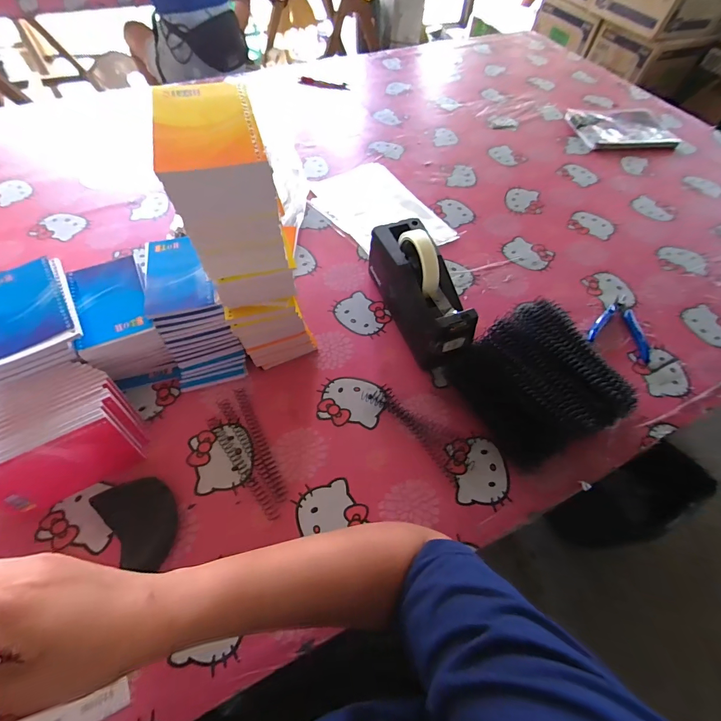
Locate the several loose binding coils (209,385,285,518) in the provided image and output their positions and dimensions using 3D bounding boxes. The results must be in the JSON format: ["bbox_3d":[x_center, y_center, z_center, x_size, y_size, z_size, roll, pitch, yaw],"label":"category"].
[{"bbox_3d":[-0.137,0.109,0.440,0.049,0.009,0.163,-24,63,-16],"label":"several loose binding coils"}]

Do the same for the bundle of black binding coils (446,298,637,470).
[{"bbox_3d":[0.210,0.027,0.449,0.137,0.101,0.163,-23,62,-15],"label":"bundle of black binding coils"}]

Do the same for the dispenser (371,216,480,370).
[{"bbox_3d":[0.083,-0.100,0.508,0.072,0.123,0.202,-17,61,-12],"label":"dispenser"}]

